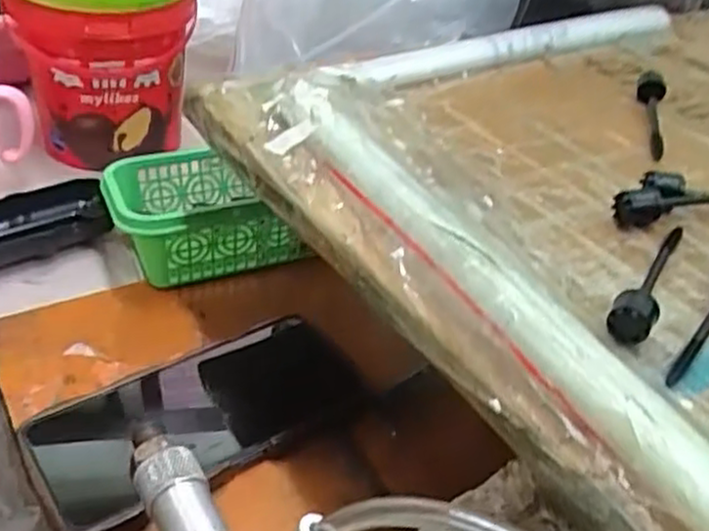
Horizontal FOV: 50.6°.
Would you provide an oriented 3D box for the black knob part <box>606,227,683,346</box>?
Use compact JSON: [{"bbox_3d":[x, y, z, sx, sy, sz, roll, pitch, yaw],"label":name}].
[{"bbox_3d":[0.114,0.002,0.283,0.015,0.015,0.084,25,41,22],"label":"black knob part"}]

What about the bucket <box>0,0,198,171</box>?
[{"bbox_3d":[-0.191,-0.170,0.578,0.125,0.150,0.133,4,37,-3],"label":"bucket"}]

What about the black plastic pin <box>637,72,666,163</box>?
[{"bbox_3d":[0.159,-0.081,0.402,0.017,0.019,0.087,16,38,12],"label":"black plastic pin"}]

